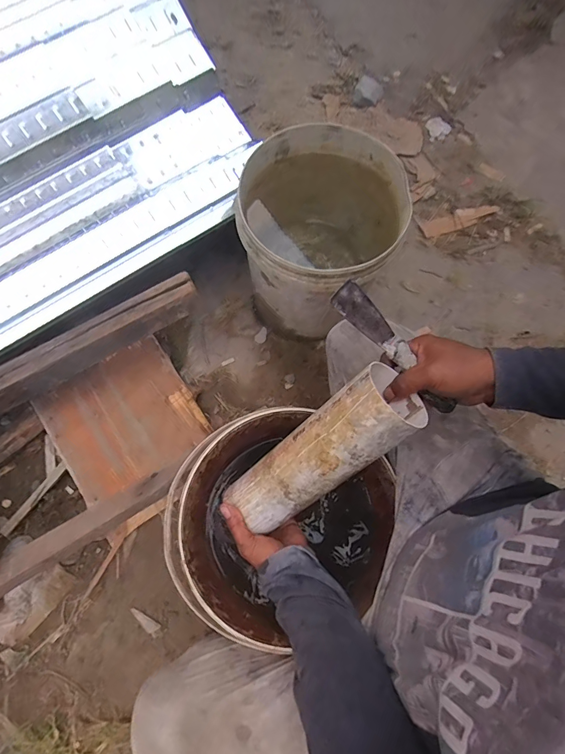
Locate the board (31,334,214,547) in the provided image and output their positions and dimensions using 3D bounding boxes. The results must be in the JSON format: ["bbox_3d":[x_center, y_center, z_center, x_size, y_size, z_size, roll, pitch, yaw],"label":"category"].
[{"bbox_3d":[-0.326,0.121,0.876,0.291,0.013,0.344,-32,84,-12],"label":"board"}]

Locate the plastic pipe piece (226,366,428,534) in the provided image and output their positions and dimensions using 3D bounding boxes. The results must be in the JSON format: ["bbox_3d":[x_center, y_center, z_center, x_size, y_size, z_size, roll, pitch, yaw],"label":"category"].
[{"bbox_3d":[0.040,0.103,0.499,0.289,0.087,0.084,-44,74,28],"label":"plastic pipe piece"}]

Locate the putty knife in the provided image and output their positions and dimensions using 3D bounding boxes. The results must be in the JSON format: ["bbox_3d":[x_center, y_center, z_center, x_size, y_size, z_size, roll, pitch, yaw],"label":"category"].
[{"bbox_3d":[0.132,-0.030,0.464,0.193,0.015,0.040,46,77,-6],"label":"putty knife"}]

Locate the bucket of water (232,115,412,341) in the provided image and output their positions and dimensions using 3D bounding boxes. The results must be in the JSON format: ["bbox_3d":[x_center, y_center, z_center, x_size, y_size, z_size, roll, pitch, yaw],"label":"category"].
[{"bbox_3d":[0.067,-0.256,0.844,0.276,0.343,0.295,1,69,-2],"label":"bucket of water"}]

